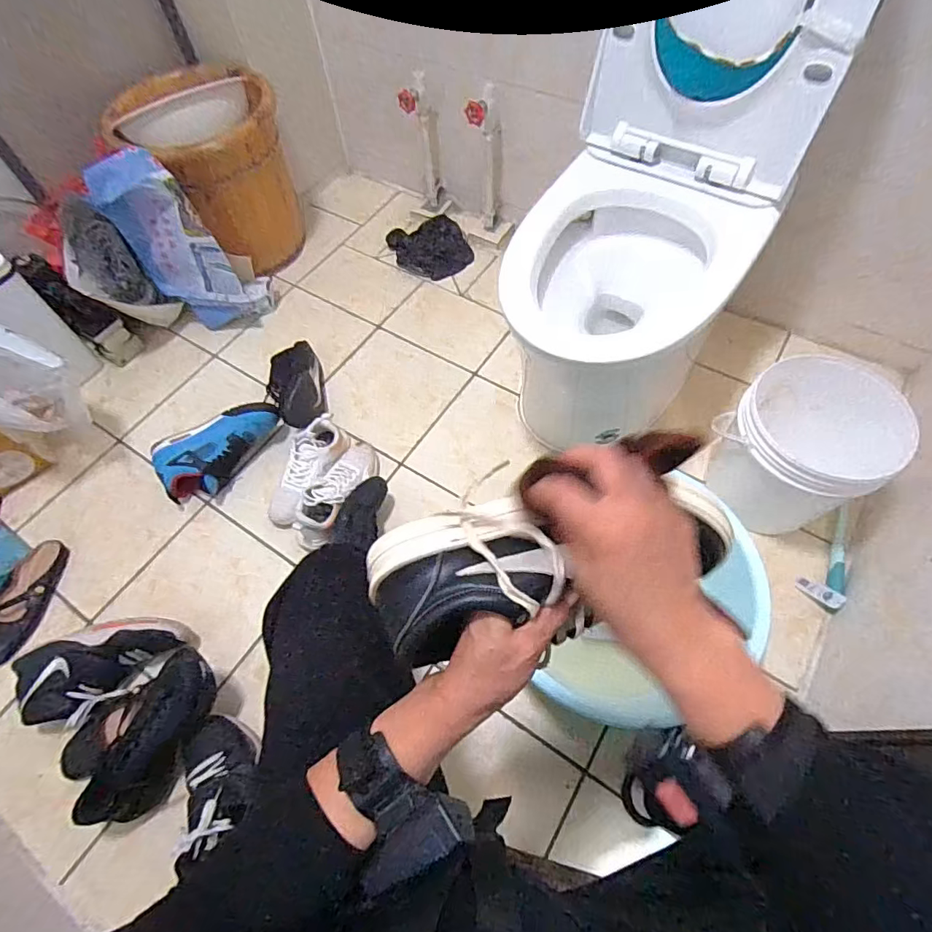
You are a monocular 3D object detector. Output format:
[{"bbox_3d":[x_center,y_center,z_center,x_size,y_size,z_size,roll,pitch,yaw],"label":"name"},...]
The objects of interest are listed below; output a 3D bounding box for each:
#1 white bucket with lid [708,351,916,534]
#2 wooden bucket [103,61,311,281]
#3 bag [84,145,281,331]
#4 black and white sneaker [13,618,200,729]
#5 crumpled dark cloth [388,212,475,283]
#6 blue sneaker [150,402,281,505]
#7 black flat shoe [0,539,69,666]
[{"bbox_3d":[0.610,-0.034,0.939,0.257,0.255,0.240,-1,61,2],"label":"white bucket with lid"},{"bbox_3d":[-0.608,-0.741,1.266,0.330,0.393,0.349,-1,61,2],"label":"wooden bucket"},{"bbox_3d":[-0.656,-0.514,1.192,0.260,0.378,0.142,8,62,7],"label":"bag"},{"bbox_3d":[-0.634,0.346,0.879,0.291,0.106,0.144,-22,62,-9],"label":"black and white sneaker"},{"bbox_3d":[-0.097,-0.623,1.422,0.202,0.036,0.206,-25,63,-11],"label":"crumpled dark cloth"},{"bbox_3d":[-0.527,-0.037,1.093,0.270,0.092,0.137,-29,64,-12],"label":"blue sneaker"},{"bbox_3d":[-0.870,0.258,0.978,0.092,0.045,0.240,7,62,7],"label":"black flat shoe"}]

